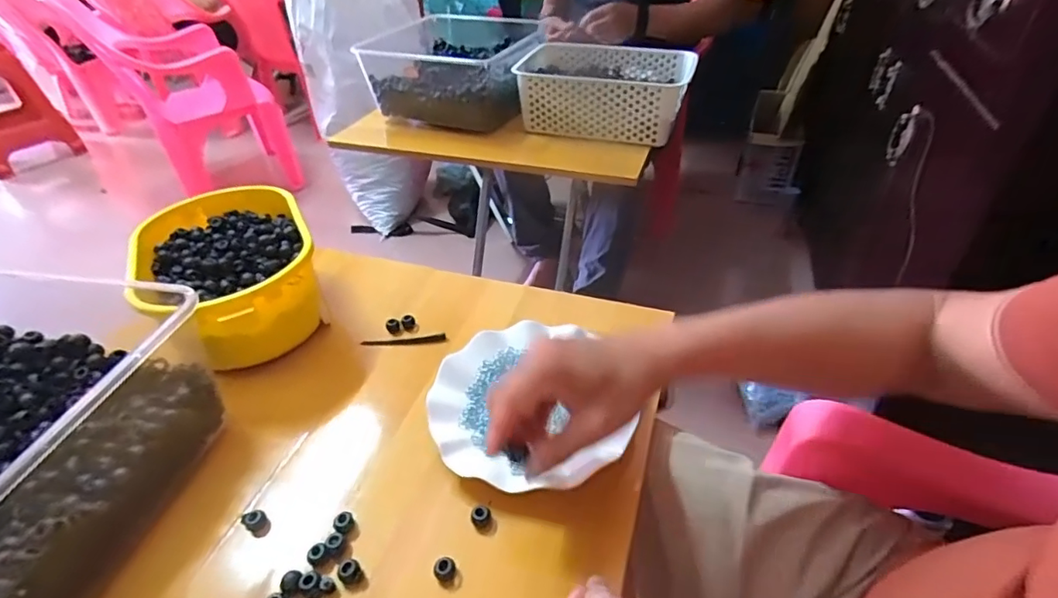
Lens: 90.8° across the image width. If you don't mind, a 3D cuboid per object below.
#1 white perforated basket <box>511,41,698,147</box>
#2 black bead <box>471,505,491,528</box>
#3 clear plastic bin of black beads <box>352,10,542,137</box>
[{"bbox_3d":[0.141,-0.397,0.997,0.311,0.109,0.229,11,41,17],"label":"white perforated basket"},{"bbox_3d":[-0.038,0.166,0.401,0.014,0.012,0.013,-2,39,2],"label":"black bead"},{"bbox_3d":[-0.141,-0.491,1.099,0.328,0.130,0.394,10,41,16],"label":"clear plastic bin of black beads"}]

